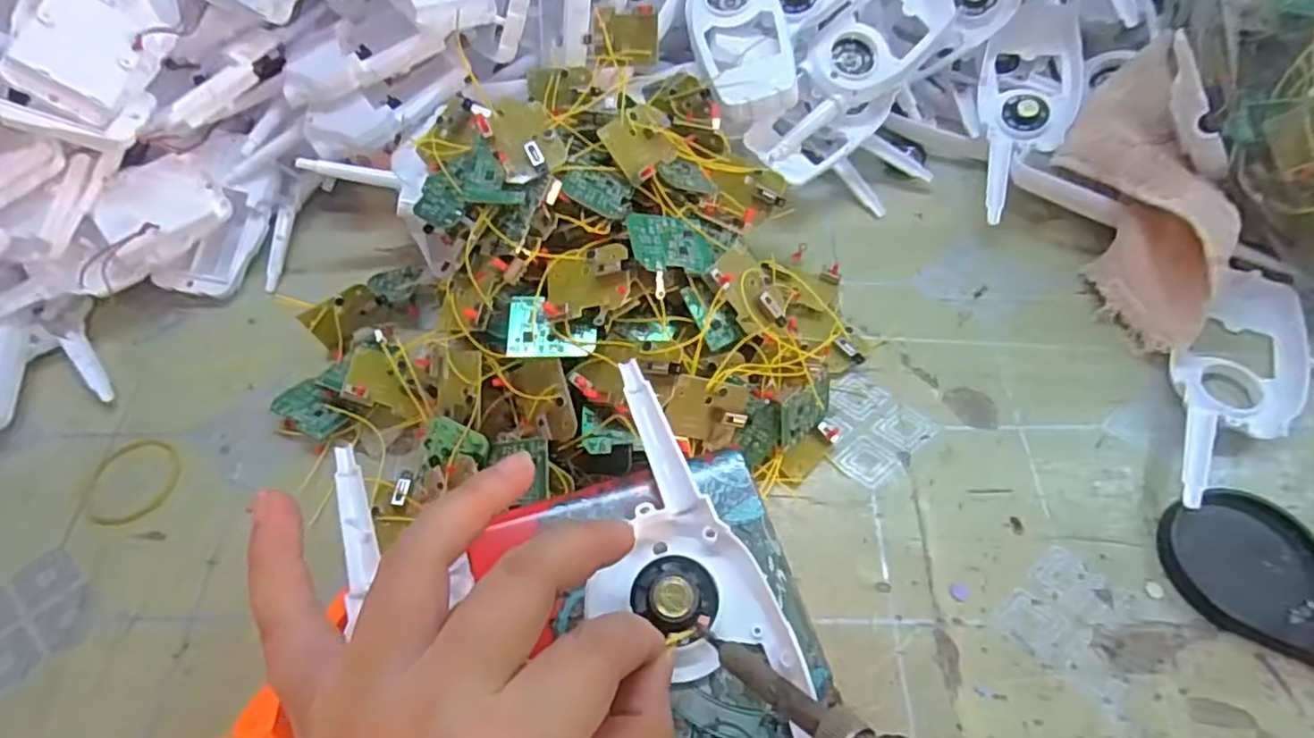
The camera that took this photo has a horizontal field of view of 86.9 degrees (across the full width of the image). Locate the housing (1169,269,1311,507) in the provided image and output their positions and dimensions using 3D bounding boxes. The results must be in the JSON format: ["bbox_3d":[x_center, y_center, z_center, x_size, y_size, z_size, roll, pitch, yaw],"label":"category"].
[{"bbox_3d":[0.300,0.009,0.363,0.055,0.018,0.167,37,66,24],"label":"housing"}]

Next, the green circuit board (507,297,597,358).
[{"bbox_3d":[-0.051,-0.021,0.336,0.042,0.006,0.032,-1,67,-1],"label":"green circuit board"}]

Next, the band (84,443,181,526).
[{"bbox_3d":[-0.278,0.060,0.370,0.046,0.004,0.049,-1,57,2],"label":"band"}]

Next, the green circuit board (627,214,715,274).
[{"bbox_3d":[0.008,-0.062,0.344,0.047,0.004,0.033,3,61,-24],"label":"green circuit board"}]

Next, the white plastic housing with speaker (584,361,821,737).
[{"bbox_3d":[0.012,0.076,0.226,0.059,0.018,0.163,-13,64,-5],"label":"white plastic housing with speaker"}]

